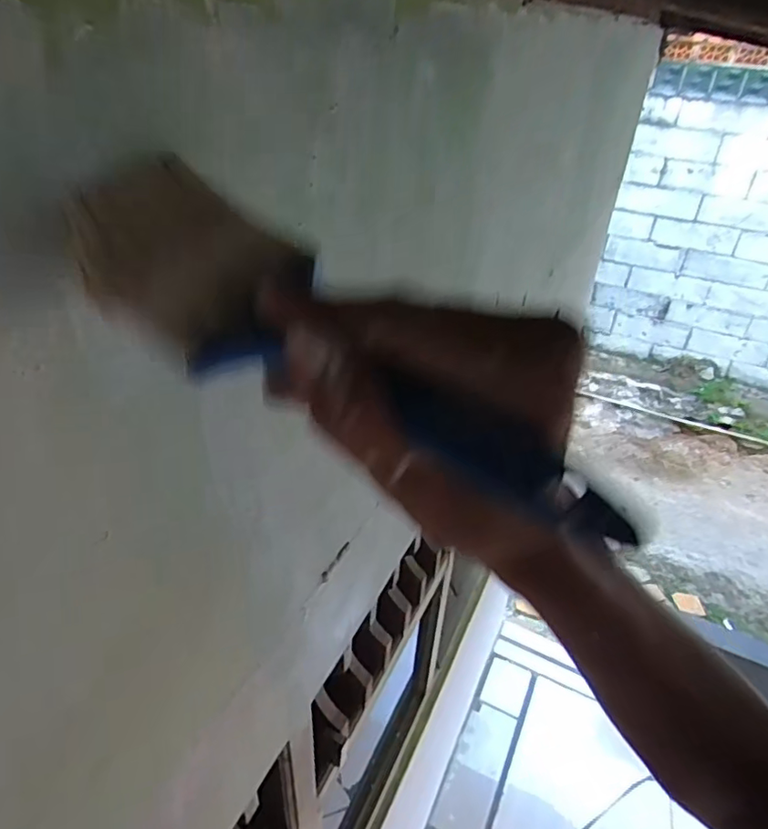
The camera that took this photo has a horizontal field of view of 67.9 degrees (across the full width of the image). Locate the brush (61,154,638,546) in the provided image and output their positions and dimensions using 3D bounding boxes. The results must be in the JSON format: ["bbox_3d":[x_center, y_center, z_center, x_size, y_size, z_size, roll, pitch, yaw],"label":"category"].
[{"bbox_3d":[-0.015,-0.020,0.171,0.187,0.030,0.053,32,41,13],"label":"brush"}]

